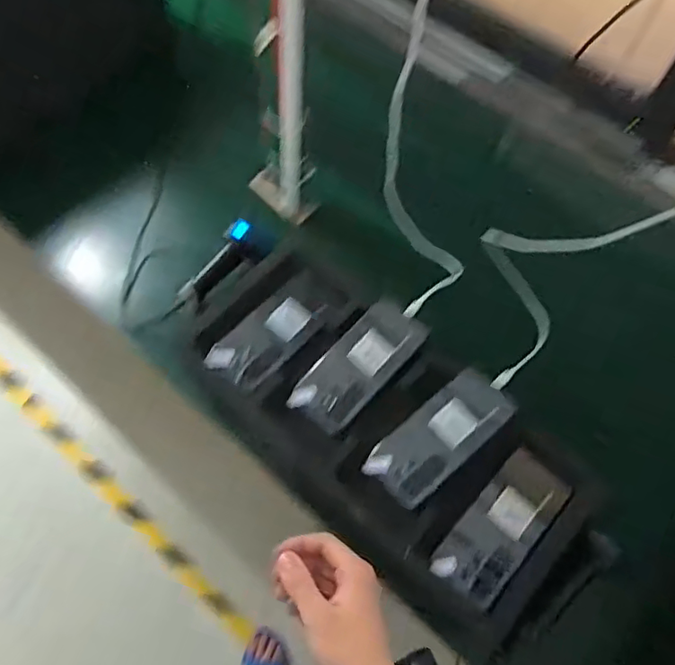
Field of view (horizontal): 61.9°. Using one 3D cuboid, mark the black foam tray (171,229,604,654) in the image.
[{"bbox_3d":[0.049,0.105,0.663,0.495,0.056,0.224,42,70,15],"label":"black foam tray"}]

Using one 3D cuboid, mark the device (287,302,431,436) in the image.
[{"bbox_3d":[0.026,0.038,0.677,0.079,0.020,0.171,40,70,14],"label":"device"}]

